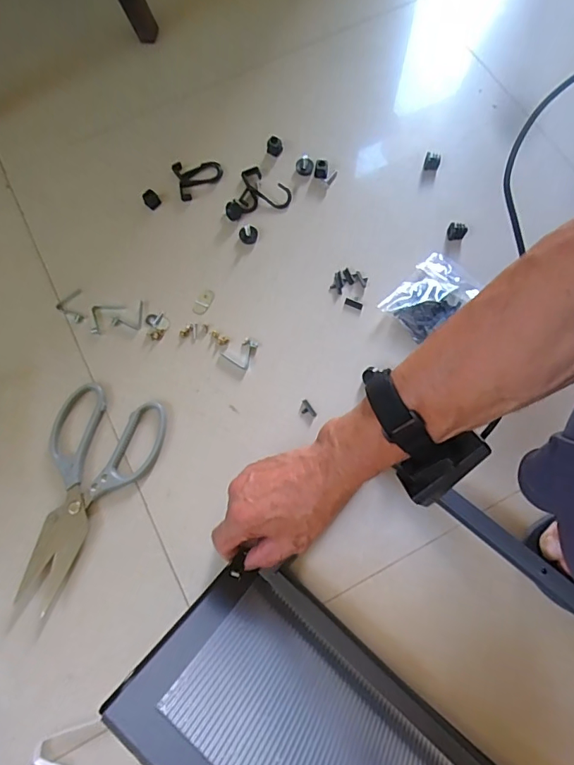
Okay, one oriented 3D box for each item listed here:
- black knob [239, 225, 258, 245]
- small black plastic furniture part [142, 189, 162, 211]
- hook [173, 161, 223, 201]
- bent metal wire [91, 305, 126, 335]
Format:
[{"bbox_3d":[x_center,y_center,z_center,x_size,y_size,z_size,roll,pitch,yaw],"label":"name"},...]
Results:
[{"bbox_3d":[-0.044,-0.168,0.531,0.020,0.014,0.020,0,72,1],"label":"black knob"},{"bbox_3d":[-0.158,-0.215,0.550,0.019,0.021,0.015,-27,74,-7],"label":"small black plastic furniture part"},{"bbox_3d":[-0.104,-0.245,0.561,0.056,0.011,0.048,-18,73,-5],"label":"hook"},{"bbox_3d":[-0.192,-0.068,0.503,0.034,0.004,0.033,-2,72,0],"label":"bent metal wire"}]

